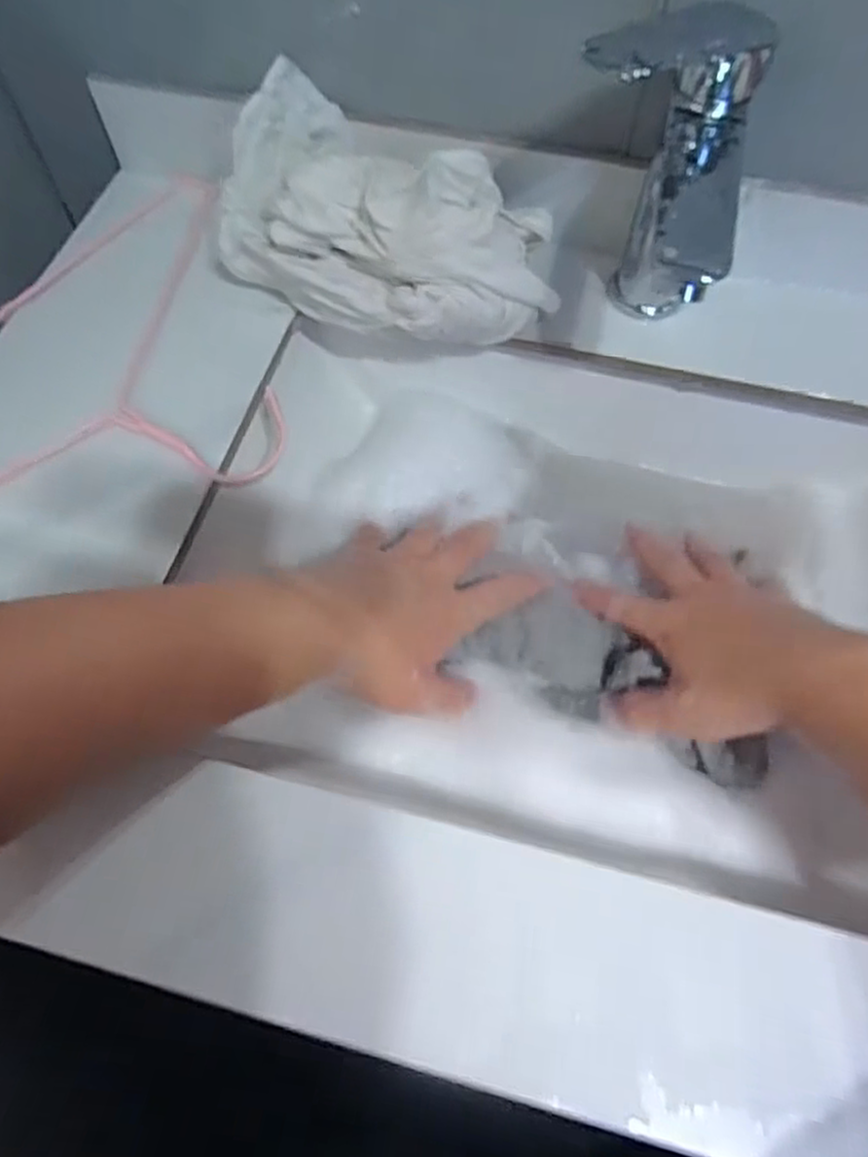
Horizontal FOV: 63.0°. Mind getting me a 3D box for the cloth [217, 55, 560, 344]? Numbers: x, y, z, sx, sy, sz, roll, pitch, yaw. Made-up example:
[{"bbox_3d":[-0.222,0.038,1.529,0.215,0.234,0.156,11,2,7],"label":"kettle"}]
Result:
[{"bbox_3d":[-0.035,-0.211,0.434,0.214,0.086,0.123,31,67,15],"label":"cloth"}]

